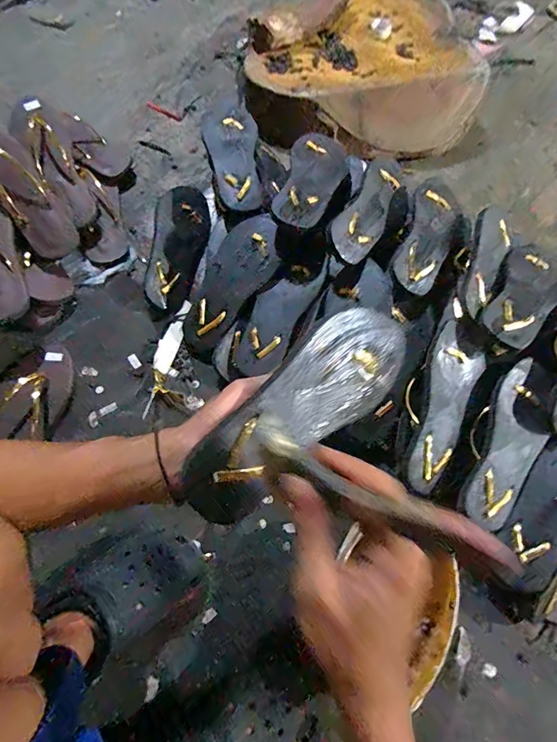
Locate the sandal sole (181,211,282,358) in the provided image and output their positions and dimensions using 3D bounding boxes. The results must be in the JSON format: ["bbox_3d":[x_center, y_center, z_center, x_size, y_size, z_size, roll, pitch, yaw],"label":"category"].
[{"bbox_3d":[-0.075,-0.133,0.628,0.090,0.019,0.224,34,97,11],"label":"sandal sole"}]

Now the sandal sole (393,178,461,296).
[{"bbox_3d":[0.221,-0.206,0.605,0.069,0.023,0.199,25,73,7],"label":"sandal sole"}]

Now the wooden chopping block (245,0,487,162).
[{"bbox_3d":[0.208,-0.619,0.840,0.487,0.102,0.426,-31,74,-10],"label":"wooden chopping block"}]

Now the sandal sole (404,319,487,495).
[{"bbox_3d":[0.221,0.050,0.552,0.082,0.019,0.221,28,81,-12],"label":"sandal sole"}]

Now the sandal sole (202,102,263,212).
[{"bbox_3d":[-0.075,-0.370,0.697,0.088,0.025,0.242,-10,72,-4],"label":"sandal sole"}]

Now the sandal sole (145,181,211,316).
[{"bbox_3d":[-0.169,-0.220,0.695,0.093,0.028,0.248,3,71,0],"label":"sandal sole"}]

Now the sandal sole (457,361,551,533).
[{"bbox_3d":[0.313,0.099,0.543,0.085,0.037,0.229,22,72,8],"label":"sandal sole"}]

